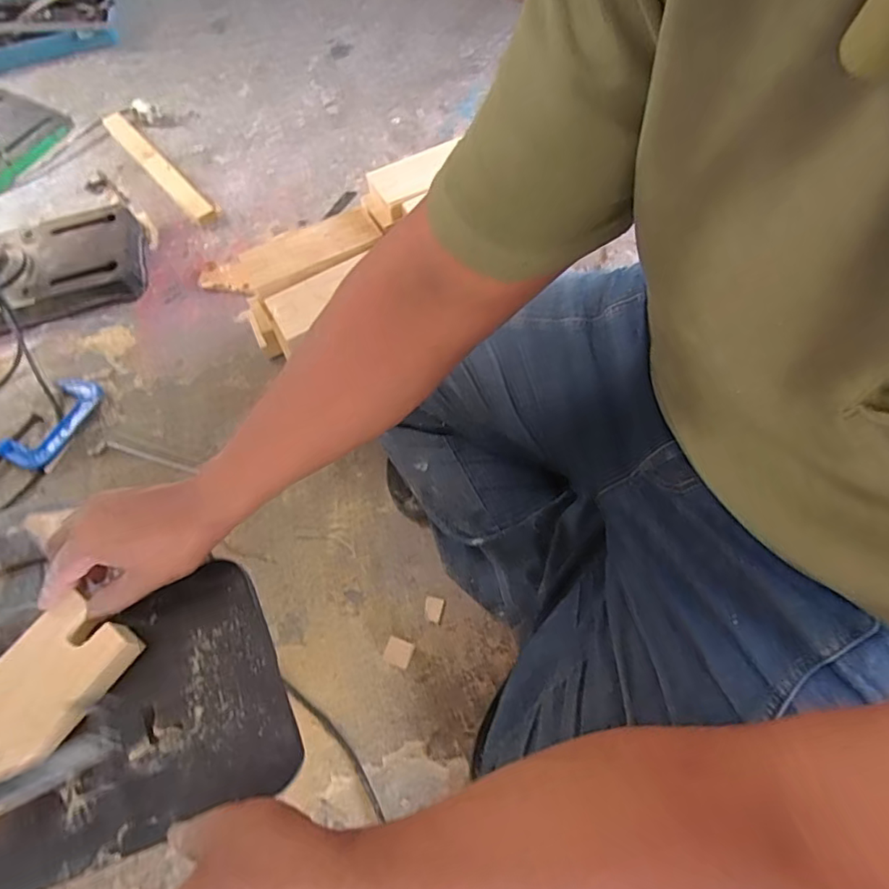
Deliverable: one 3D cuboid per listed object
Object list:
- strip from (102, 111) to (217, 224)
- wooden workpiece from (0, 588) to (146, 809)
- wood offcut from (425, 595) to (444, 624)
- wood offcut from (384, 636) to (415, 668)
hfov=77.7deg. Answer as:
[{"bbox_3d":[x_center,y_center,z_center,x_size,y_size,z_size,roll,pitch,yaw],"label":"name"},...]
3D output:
[{"bbox_3d":[-0.506,-0.493,0.972,0.038,0.019,0.376,-39,68,-14],"label":"strip"},{"bbox_3d":[-0.316,0.201,0.407,0.089,0.023,0.175,34,70,19],"label":"wooden workpiece"},{"bbox_3d":[-0.012,0.184,0.619,0.021,0.004,0.027,8,64,8],"label":"wood offcut"},{"bbox_3d":[-0.049,0.222,0.592,0.029,0.004,0.026,18,67,12],"label":"wood offcut"}]

